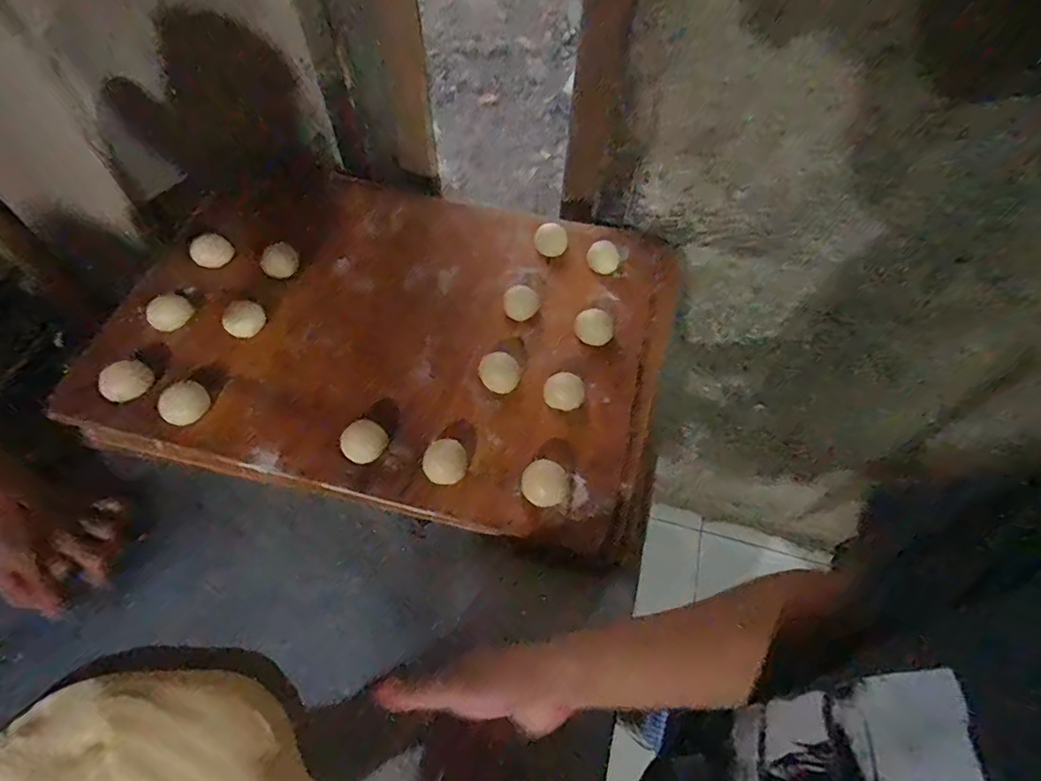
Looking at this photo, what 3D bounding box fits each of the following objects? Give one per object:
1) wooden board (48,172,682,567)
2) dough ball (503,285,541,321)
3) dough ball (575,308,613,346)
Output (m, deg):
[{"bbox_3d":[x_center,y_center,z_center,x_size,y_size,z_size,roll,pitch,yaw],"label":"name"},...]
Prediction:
[{"bbox_3d":[-0.138,-0.080,0.617,0.619,0.034,0.434,12,62,5],"label":"wooden board"},{"bbox_3d":[0.000,-0.106,0.630,0.039,0.025,0.039,1,62,-1],"label":"dough ball"},{"bbox_3d":[0.090,-0.075,0.618,0.040,0.021,0.042,1,62,-1],"label":"dough ball"}]

